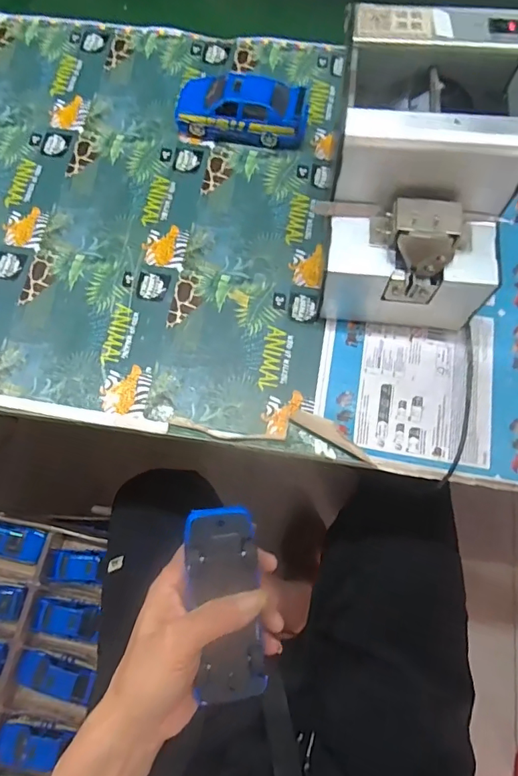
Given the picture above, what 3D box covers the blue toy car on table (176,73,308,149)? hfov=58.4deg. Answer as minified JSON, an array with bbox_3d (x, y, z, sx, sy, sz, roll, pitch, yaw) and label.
[{"bbox_3d":[-0.018,-0.275,0.457,0.128,0.044,0.052,14,73,6],"label":"blue toy car on table"}]

